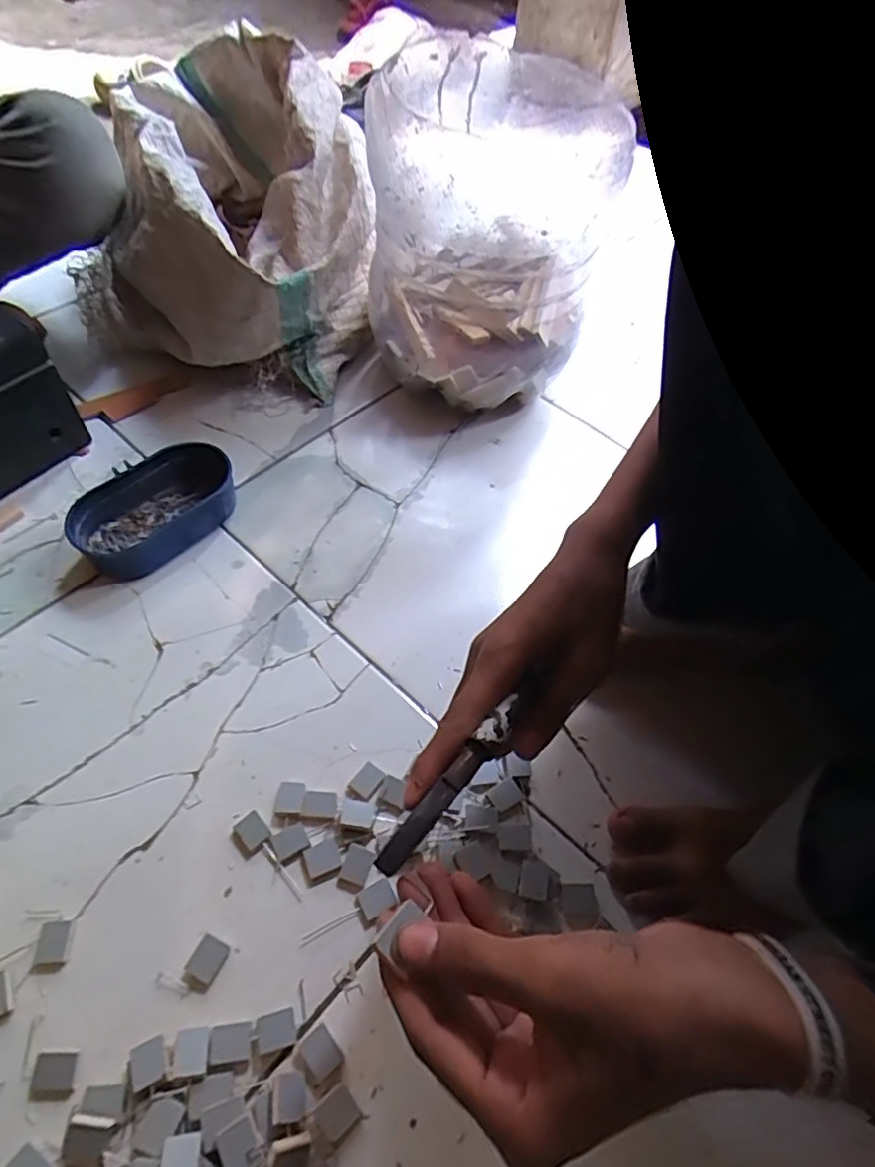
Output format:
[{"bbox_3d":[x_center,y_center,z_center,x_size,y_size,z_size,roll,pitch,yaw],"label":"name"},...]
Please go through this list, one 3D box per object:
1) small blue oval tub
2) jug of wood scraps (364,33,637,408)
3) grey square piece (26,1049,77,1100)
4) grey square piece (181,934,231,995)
[{"bbox_3d":[-0.263,-0.071,0.580,0.152,0.051,0.084,-37,66,-26],"label":"small blue oval tub"},{"bbox_3d":[0.035,-0.364,0.631,0.207,0.245,0.237,-5,56,-8],"label":"jug of wood scraps"},{"bbox_3d":[-0.227,0.290,0.360,0.025,0.004,0.024,0,55,-5],"label":"grey square piece"},{"bbox_3d":[-0.152,0.249,0.399,0.021,0.009,0.030,21,56,9],"label":"grey square piece"}]

